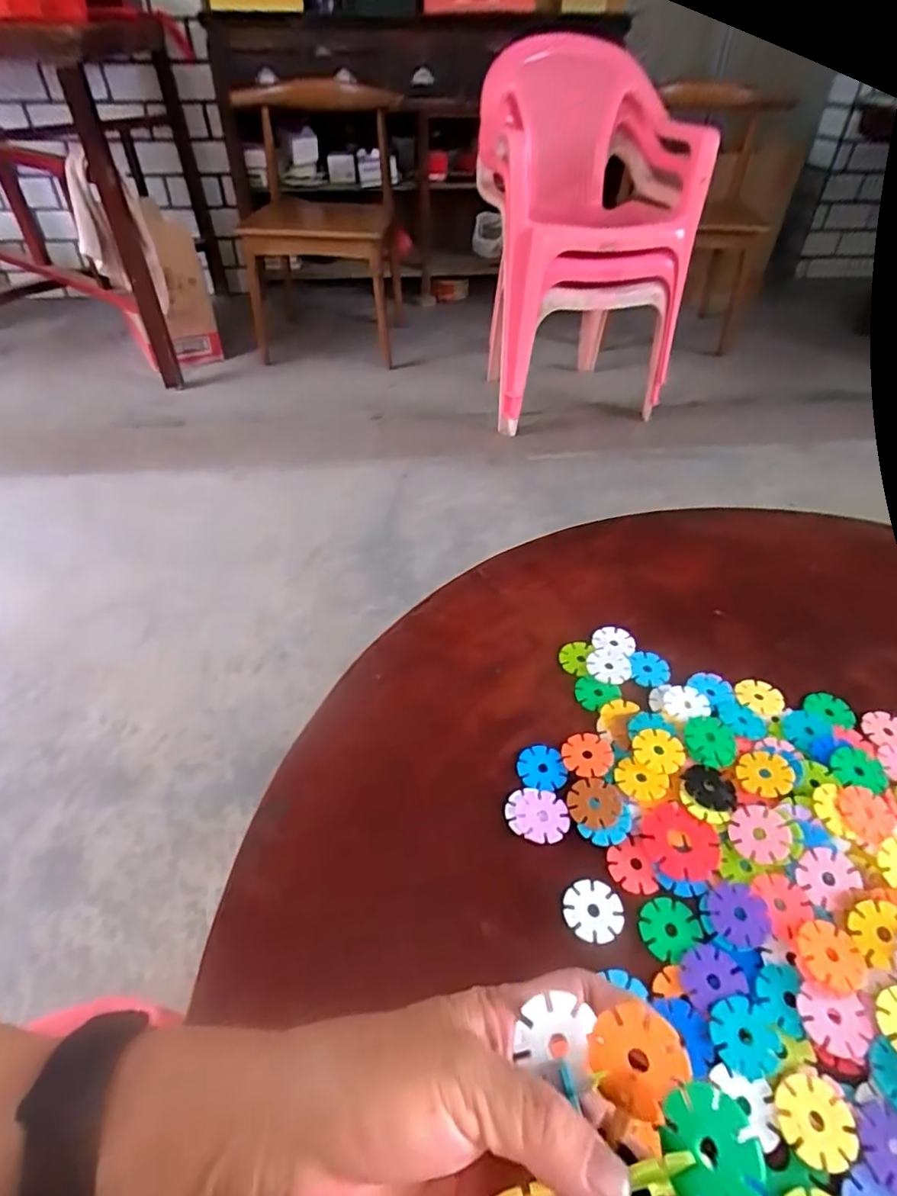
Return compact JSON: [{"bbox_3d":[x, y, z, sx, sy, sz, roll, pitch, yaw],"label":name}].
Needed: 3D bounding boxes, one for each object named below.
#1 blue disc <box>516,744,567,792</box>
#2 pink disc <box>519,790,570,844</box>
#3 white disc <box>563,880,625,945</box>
[{"bbox_3d":[0.060,0.110,0.388,0.030,0.004,0.031,0,45,0],"label":"blue disc"},{"bbox_3d":[0.057,0.131,0.361,0.028,0.004,0.031,-3,45,-3],"label":"pink disc"},{"bbox_3d":[0.079,0.169,0.324,0.032,0.004,0.030,0,45,0],"label":"white disc"}]

